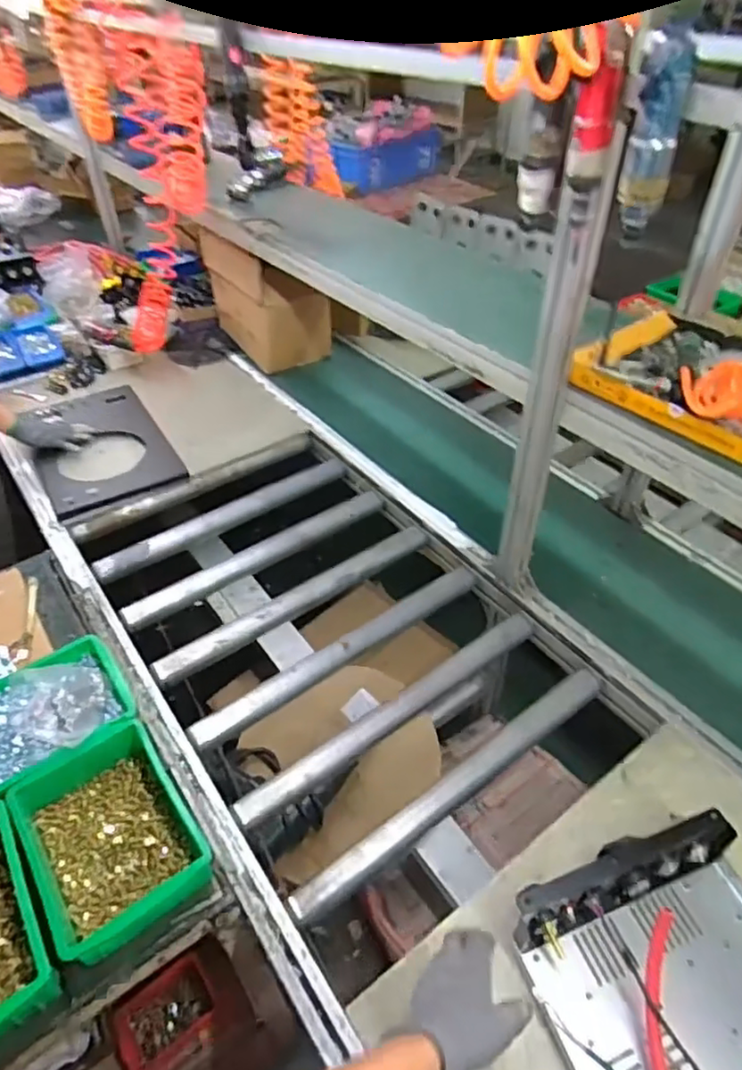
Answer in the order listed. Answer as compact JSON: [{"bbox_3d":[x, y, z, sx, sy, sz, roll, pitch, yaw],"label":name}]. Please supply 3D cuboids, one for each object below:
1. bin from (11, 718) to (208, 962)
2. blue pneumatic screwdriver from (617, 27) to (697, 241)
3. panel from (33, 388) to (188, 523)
[{"bbox_3d":[-0.330,0.379,0.802,0.180,0.066,0.239,-29,48,-23],"label":"bin"},{"bbox_3d":[0.272,-0.381,0.612,0.044,0.170,0.036,8,45,13],"label":"blue pneumatic screwdriver"},{"bbox_3d":[-0.677,-0.239,1.562,0.288,0.024,0.519,-22,46,-22],"label":"panel"}]

